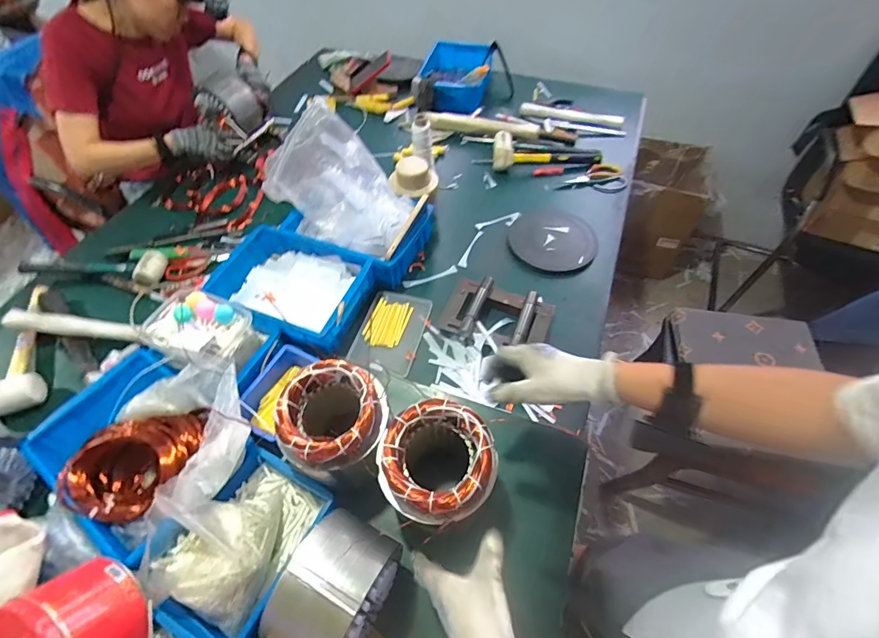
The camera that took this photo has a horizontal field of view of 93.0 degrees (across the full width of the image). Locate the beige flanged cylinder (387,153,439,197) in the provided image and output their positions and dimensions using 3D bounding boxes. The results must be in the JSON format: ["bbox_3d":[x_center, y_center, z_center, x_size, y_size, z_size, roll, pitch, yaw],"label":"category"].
[{"bbox_3d":[-0.059,-0.321,0.941,0.106,0.059,0.094,-2,54,0],"label":"beige flanged cylinder"}]

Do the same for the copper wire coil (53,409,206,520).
[{"bbox_3d":[-0.422,0.206,0.599,0.157,0.079,0.159,-1,54,1],"label":"copper wire coil"}]

